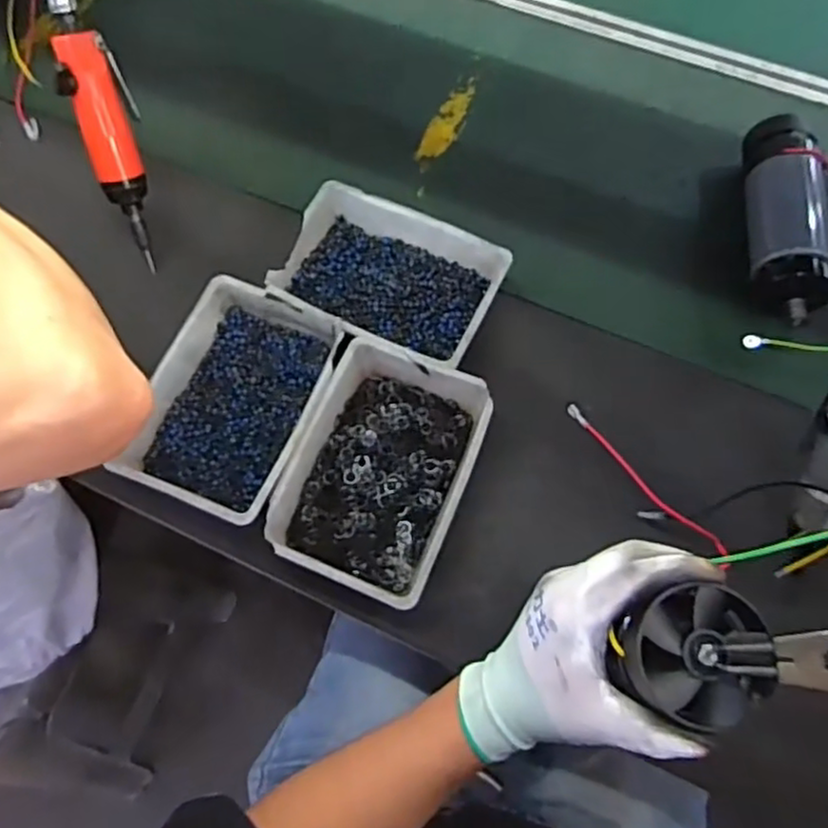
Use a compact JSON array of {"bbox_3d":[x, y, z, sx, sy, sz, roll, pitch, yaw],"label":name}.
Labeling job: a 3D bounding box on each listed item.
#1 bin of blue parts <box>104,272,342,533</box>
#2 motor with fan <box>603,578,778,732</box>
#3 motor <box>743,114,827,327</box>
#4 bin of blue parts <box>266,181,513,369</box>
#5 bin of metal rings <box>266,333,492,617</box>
[{"bbox_3d":[-0.161,-0.012,0.624,0.146,0.046,0.203,20,65,6],"label":"bin of blue parts"},{"bbox_3d":[0.143,0.127,0.360,0.069,0.044,0.066,3,65,-2],"label":"motor with fan"},{"bbox_3d":[0.383,-0.198,0.713,0.071,0.068,0.246,7,65,0],"label":"motor"},{"bbox_3d":[-0.026,-0.129,0.671,0.205,0.051,0.145,26,66,9],"label":"bin of blue parts"},{"bbox_3d":[-0.027,0.047,0.590,0.140,0.049,0.203,19,65,6],"label":"bin of metal rings"}]

